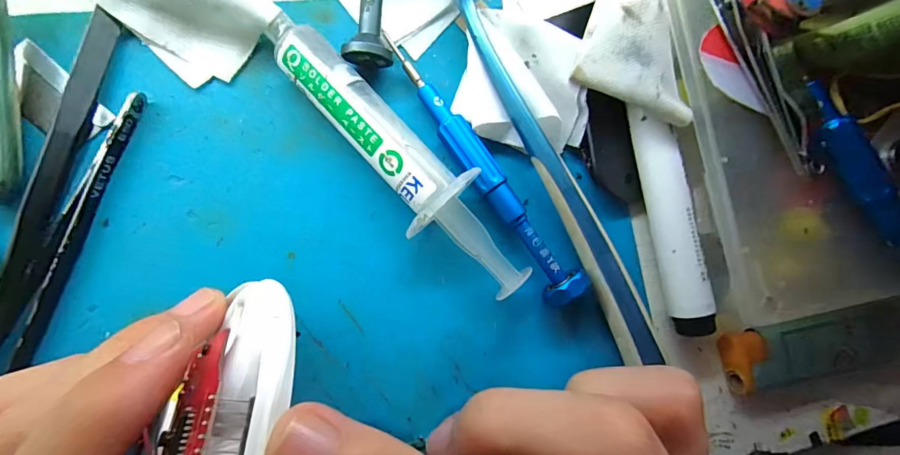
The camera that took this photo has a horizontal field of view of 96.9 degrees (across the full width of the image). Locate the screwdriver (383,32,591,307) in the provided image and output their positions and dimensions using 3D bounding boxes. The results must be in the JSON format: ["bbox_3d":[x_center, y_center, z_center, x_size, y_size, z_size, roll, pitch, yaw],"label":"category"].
[{"bbox_3d":[0.010,-0.021,0.139,0.014,0.015,0.108,-35,89,-11],"label":"screwdriver"}]

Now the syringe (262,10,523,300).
[{"bbox_3d":[-0.017,-0.022,0.134,0.114,0.018,0.026,42,79,-2],"label":"syringe"}]

